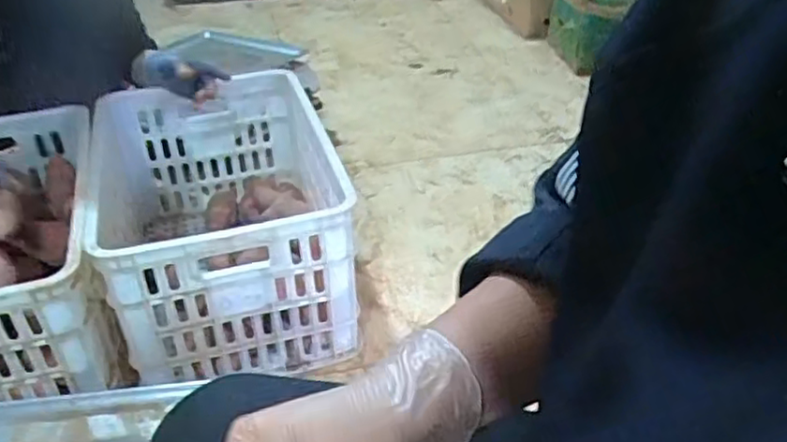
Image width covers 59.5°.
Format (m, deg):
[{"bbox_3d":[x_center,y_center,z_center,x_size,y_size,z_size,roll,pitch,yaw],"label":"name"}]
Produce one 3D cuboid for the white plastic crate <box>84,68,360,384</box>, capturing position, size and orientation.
[{"bbox_3d":[-0.273,-0.007,1.124,0.356,0.302,0.463,-14,36,-16],"label":"white plastic crate"}]

